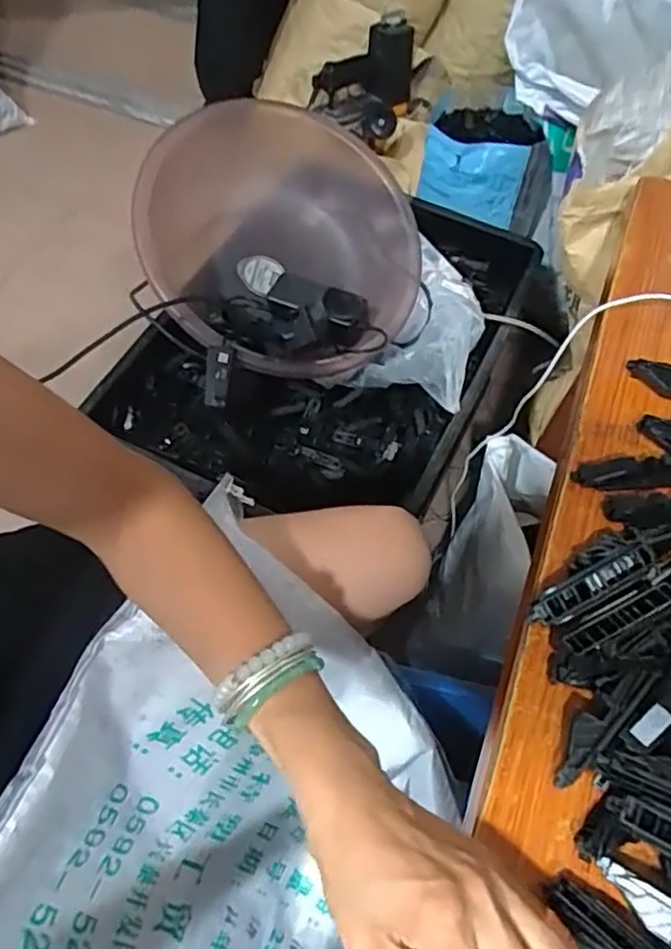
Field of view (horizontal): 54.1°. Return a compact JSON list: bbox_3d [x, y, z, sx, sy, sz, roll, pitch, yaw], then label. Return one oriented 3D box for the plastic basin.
[{"bbox_3d":[-0.072,-0.307,0.884,0.352,0.183,0.417,20,60,8],"label":"plastic basin"}]

